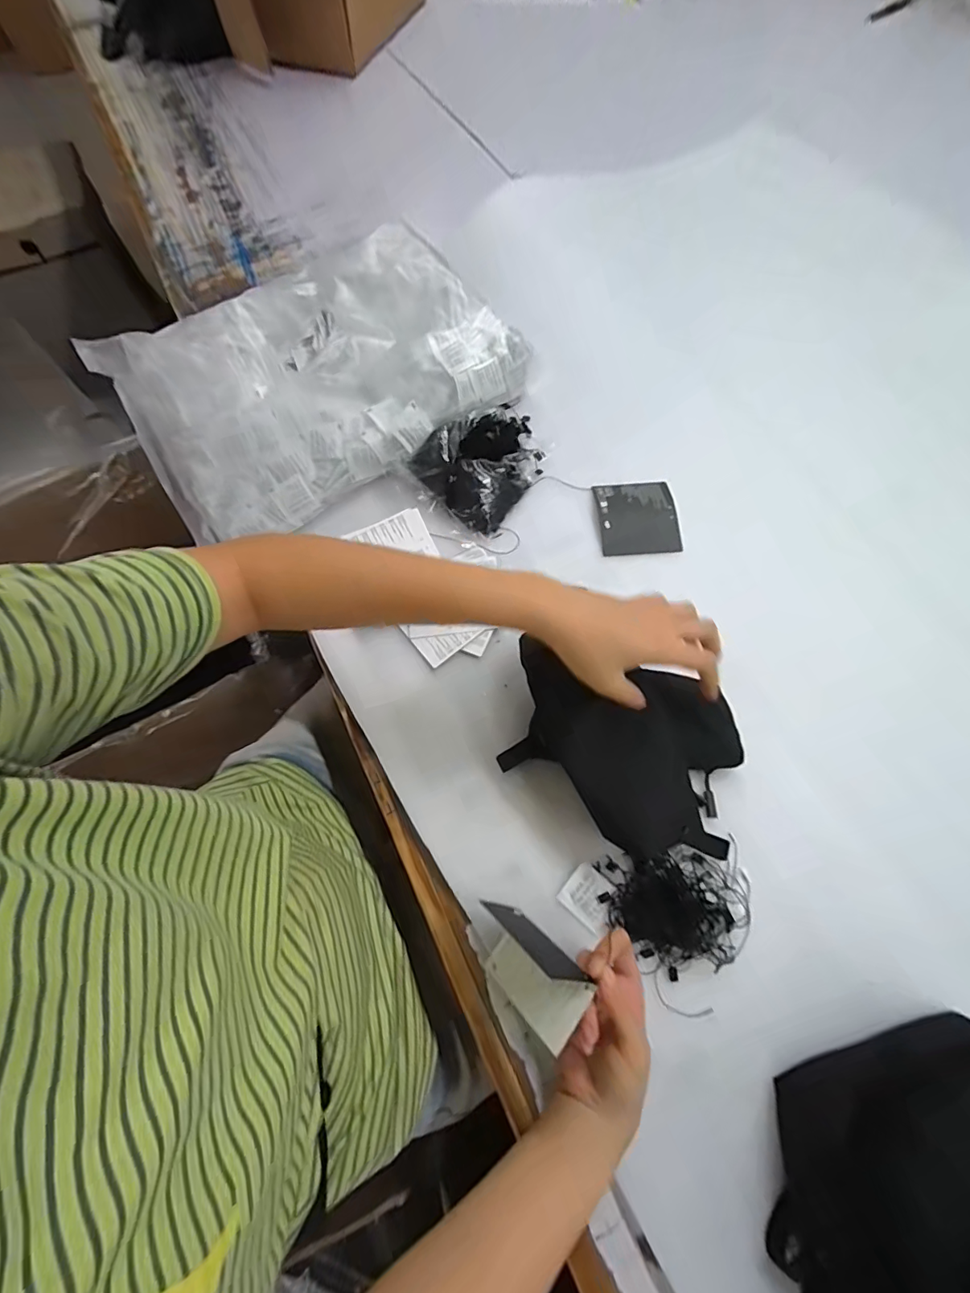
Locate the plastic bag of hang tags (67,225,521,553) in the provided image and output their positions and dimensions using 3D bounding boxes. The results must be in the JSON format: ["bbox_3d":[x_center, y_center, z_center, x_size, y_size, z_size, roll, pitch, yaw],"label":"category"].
[{"bbox_3d":[-0.212,-0.342,0.596,0.436,0.061,0.347,-34,71,-11],"label":"plastic bag of hang tags"}]

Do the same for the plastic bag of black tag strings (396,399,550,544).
[{"bbox_3d":[0.002,-0.214,0.563,0.123,0.050,0.146,42,75,16],"label":"plastic bag of black tag strings"}]

